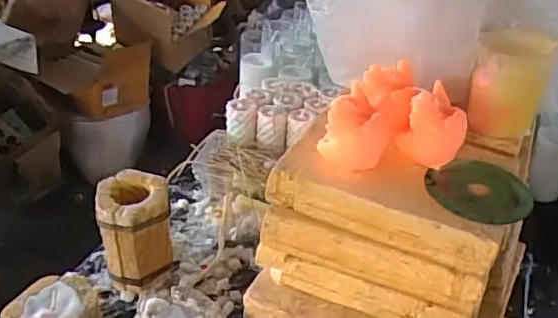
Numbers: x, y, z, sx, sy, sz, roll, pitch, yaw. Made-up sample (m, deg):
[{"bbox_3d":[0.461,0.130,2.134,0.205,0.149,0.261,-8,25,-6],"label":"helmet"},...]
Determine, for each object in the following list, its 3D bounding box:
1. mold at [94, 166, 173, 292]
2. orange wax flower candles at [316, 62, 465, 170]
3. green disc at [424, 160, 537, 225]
[{"bbox_3d":[-0.196,0.107,0.769,0.095,0.154,0.090,-5,35,-14],"label":"mold"},{"bbox_3d":[0.101,-0.042,0.550,0.139,0.065,0.106,-4,35,-12],"label":"orange wax flower candles"},{"bbox_3d":[0.185,0.029,0.519,0.101,0.007,0.086,-14,38,-26],"label":"green disc"}]

